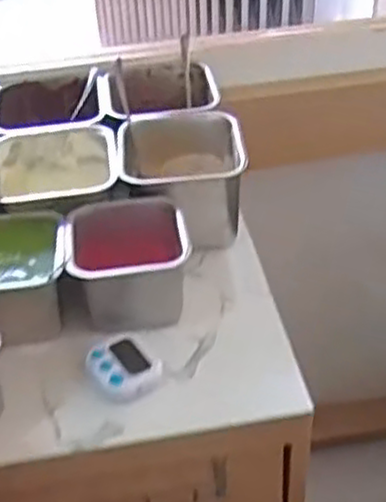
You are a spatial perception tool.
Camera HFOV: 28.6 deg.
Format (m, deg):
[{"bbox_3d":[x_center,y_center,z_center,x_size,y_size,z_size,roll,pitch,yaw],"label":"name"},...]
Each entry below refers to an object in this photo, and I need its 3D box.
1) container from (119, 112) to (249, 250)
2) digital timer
[{"bbox_3d":[-0.010,-0.076,0.878,0.137,0.110,0.154,-5,40,0],"label":"container"},{"bbox_3d":[-0.066,0.114,0.719,0.057,0.020,0.067,-33,48,-29],"label":"digital timer"}]

